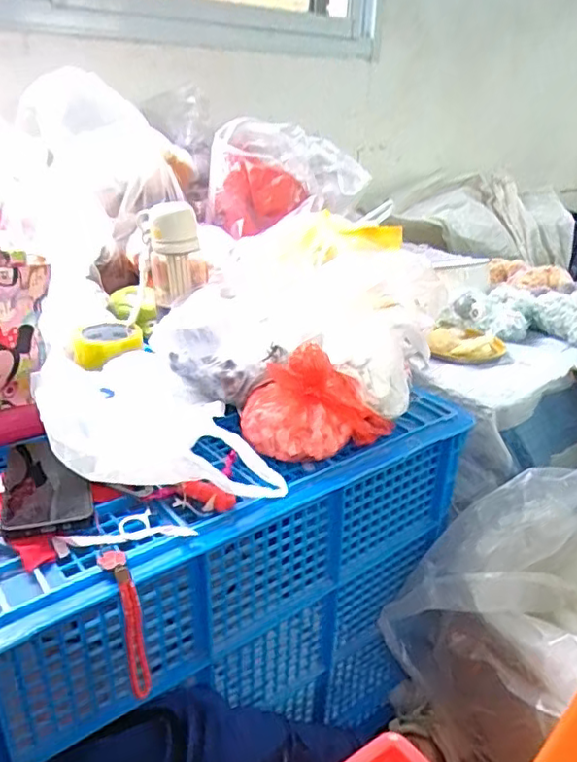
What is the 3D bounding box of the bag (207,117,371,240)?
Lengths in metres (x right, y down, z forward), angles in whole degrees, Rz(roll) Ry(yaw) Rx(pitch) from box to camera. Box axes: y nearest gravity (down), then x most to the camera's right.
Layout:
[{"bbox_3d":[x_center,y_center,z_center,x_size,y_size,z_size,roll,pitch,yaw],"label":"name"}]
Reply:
[{"bbox_3d":[-0.006,-0.445,1.297,0.352,0.197,0.149,-8,27,-21],"label":"bag"}]

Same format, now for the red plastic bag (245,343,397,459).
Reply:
[{"bbox_3d":[0.033,0.025,0.682,0.173,0.118,0.111,-3,26,-10],"label":"red plastic bag"}]

